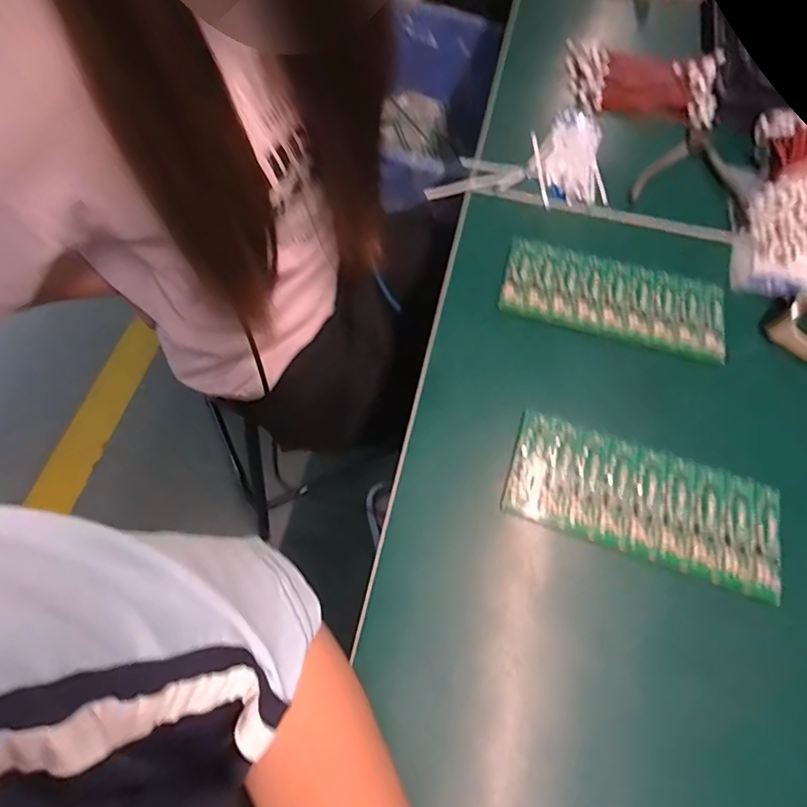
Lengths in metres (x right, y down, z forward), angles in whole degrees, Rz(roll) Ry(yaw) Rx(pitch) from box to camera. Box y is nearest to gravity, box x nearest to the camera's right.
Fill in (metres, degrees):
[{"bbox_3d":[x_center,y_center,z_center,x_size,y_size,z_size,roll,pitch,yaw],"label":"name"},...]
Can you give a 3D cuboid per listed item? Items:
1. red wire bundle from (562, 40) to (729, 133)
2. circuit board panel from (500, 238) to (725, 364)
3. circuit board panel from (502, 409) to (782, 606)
[{"bbox_3d":[0.267,-0.362,0.573,0.162,0.030,0.089,14,64,3],"label":"red wire bundle"},{"bbox_3d":[0.186,-0.097,0.450,0.188,0.015,0.088,15,64,4],"label":"circuit board panel"},{"bbox_3d":[0.175,0.070,0.372,0.190,0.011,0.082,18,63,7],"label":"circuit board panel"}]

